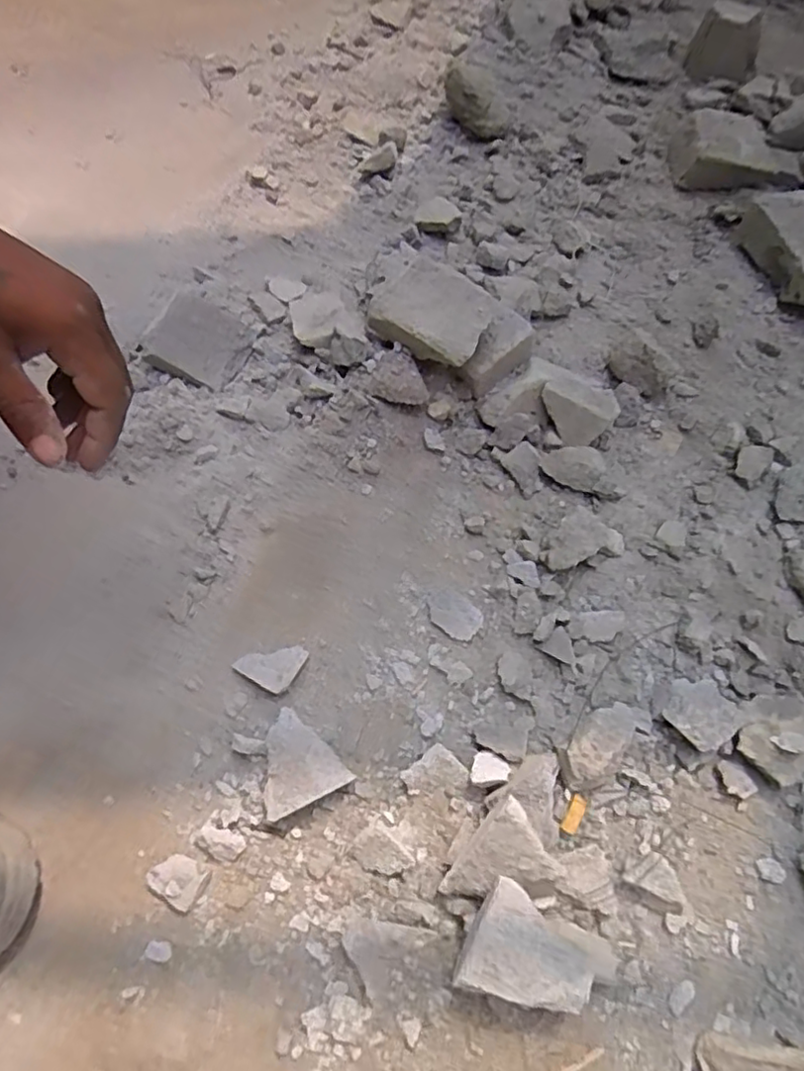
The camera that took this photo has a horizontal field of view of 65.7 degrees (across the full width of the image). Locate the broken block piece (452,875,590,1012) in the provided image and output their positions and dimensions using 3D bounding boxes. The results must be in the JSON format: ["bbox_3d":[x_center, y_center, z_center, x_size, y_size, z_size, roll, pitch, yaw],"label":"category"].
[{"bbox_3d":[0.076,0.251,0.367,0.072,0.007,0.059,27,68,9],"label":"broken block piece"}]

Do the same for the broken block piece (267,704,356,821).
[{"bbox_3d":[-0.079,0.168,0.443,0.066,0.027,0.057,42,71,13],"label":"broken block piece"}]

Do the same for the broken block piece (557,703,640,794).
[{"bbox_3d":[0.144,0.151,0.455,0.039,0.032,0.076,39,71,13],"label":"broken block piece"}]

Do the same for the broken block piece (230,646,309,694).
[{"bbox_3d":[-0.101,0.097,0.479,0.045,0.014,0.040,30,69,9],"label":"broken block piece"}]

